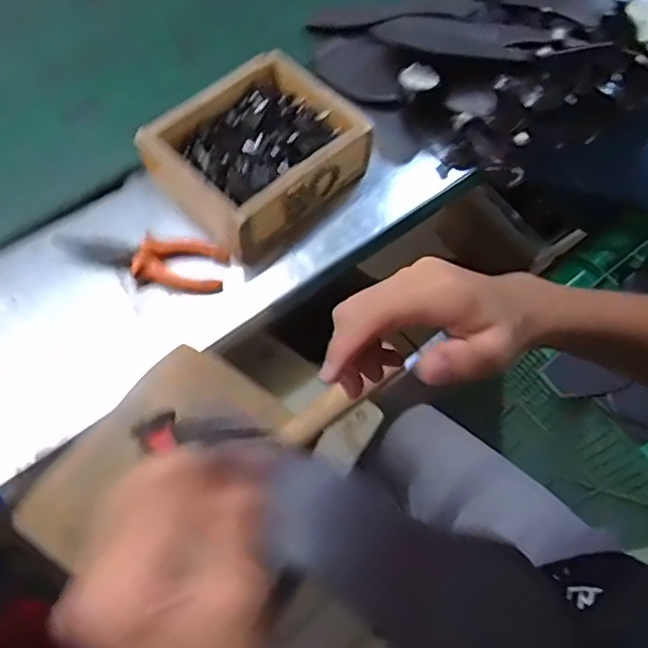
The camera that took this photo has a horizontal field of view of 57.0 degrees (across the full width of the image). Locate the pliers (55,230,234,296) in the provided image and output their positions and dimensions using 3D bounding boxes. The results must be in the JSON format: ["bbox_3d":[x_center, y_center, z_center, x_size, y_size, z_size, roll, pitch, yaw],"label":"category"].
[{"bbox_3d":[-0.171,-0.060,0.559,0.155,0.026,0.050,5,62,-1],"label":"pliers"}]

